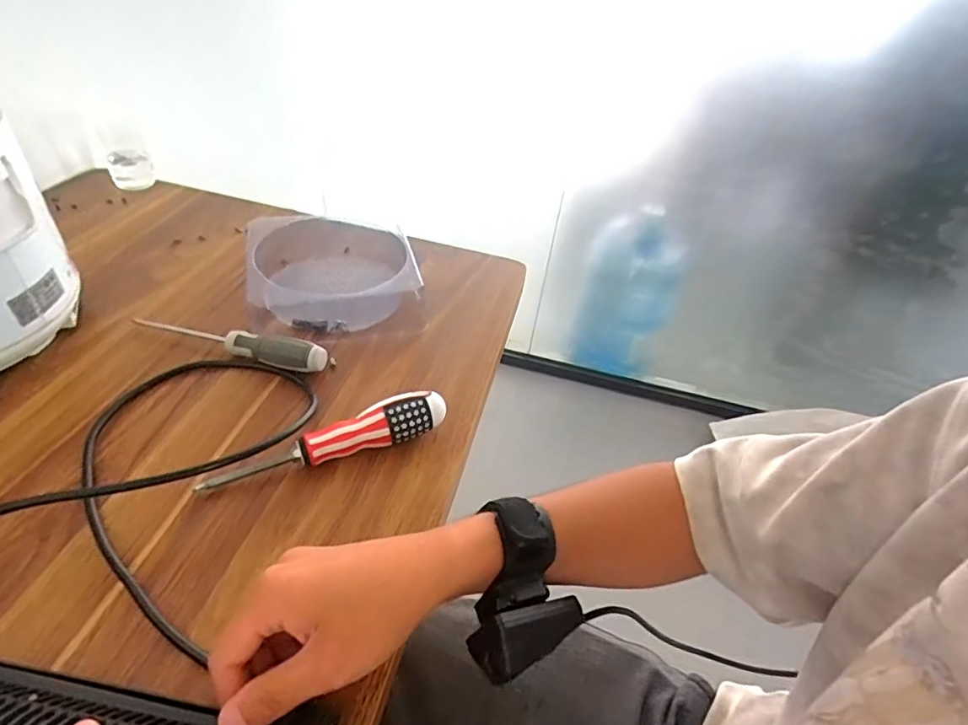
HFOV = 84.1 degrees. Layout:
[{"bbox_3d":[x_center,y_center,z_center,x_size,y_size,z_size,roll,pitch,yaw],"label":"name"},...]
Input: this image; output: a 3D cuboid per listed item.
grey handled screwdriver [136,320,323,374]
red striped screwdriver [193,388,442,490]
[{"bbox_3d":[-0.231,-0.022,0.487,0.186,0.023,0.025,15,42,8],"label":"grey handled screwdriver"},{"bbox_3d":[-0.116,0.059,0.407,0.180,0.036,0.027,-10,44,-20],"label":"red striped screwdriver"}]

